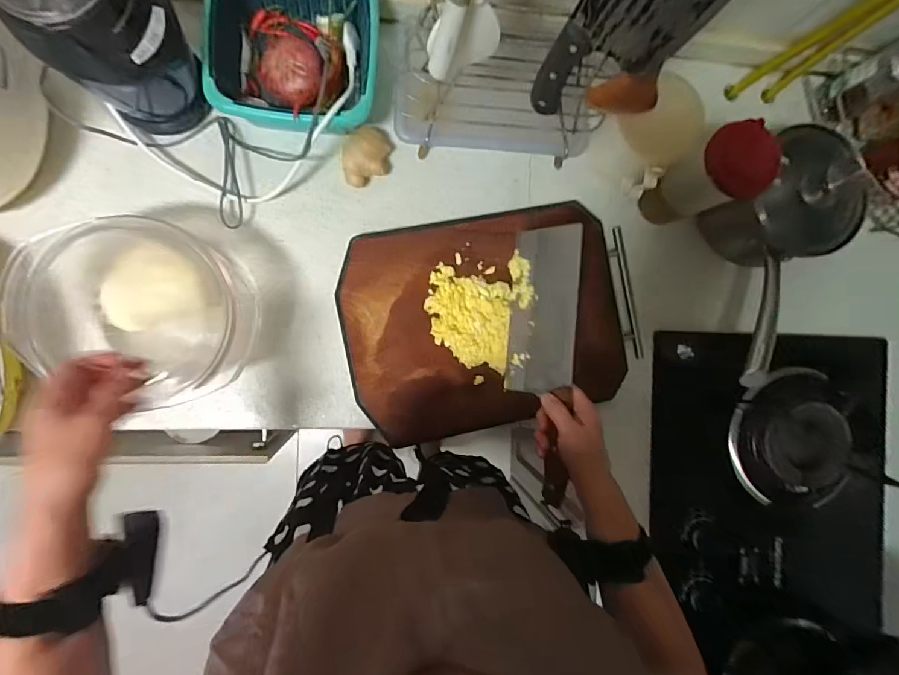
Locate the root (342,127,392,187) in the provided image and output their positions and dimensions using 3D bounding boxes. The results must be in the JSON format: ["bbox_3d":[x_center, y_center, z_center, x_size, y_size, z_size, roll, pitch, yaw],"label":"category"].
[{"bbox_3d":[-0.112,-0.247,0.595,0.073,0.040,0.070,0,90,-8],"label":"root"}]

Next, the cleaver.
[{"bbox_3d":[0.109,0.025,0.528,0.015,0.088,0.319,11,83,-50],"label":"cleaver"}]

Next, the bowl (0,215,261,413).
[{"bbox_3d":[-0.368,-0.026,0.521,0.230,0.114,0.195,-6,91,-8],"label":"bowl"}]

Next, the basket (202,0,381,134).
[{"bbox_3d":[-0.194,-0.362,0.562,0.198,0.082,0.201,5,90,-8],"label":"basket"}]

